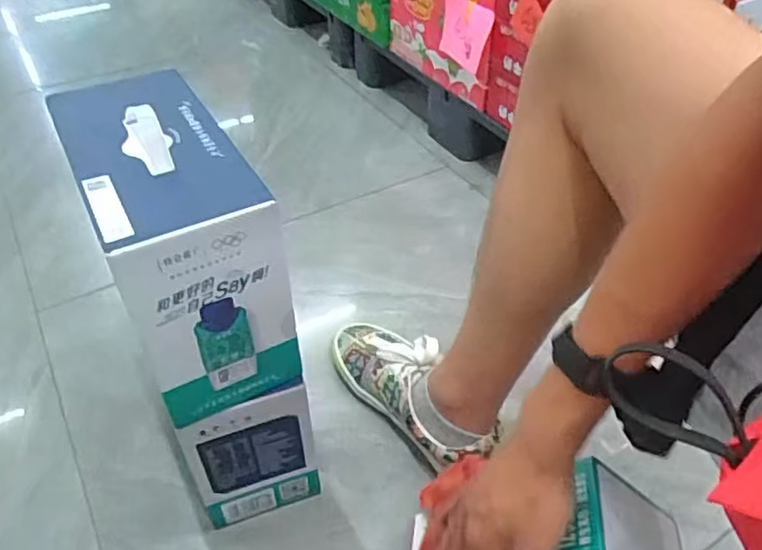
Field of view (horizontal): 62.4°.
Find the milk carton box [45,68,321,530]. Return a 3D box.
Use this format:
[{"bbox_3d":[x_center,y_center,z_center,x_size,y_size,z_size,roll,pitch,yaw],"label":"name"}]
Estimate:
[{"bbox_3d":[-0.190,0.041,0.664,0.121,0.423,0.263,-21,47,-20],"label":"milk carton box"}]

